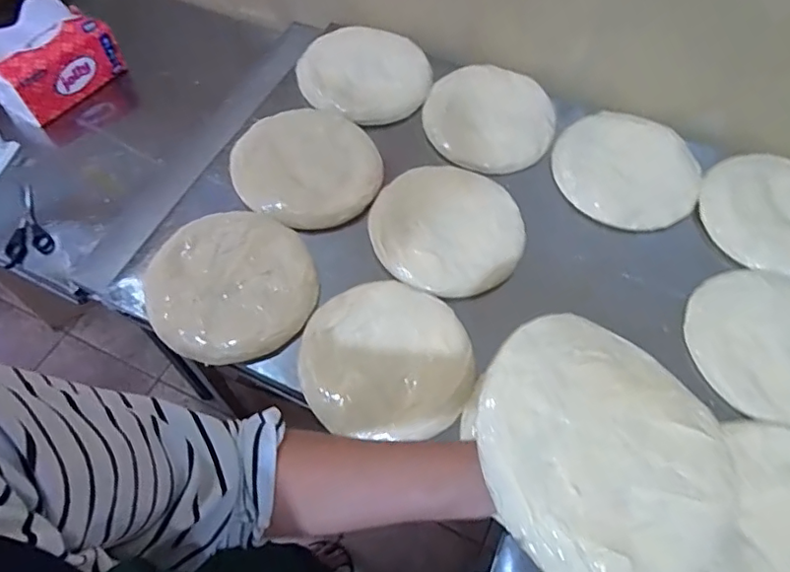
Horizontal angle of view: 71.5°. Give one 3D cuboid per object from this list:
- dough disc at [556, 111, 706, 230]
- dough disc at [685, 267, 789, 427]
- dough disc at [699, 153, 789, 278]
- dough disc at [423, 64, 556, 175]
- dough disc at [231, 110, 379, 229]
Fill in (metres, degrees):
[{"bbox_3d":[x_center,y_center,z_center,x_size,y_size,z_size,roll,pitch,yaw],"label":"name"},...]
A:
[{"bbox_3d":[0.333,-0.173,0.796,0.192,0.021,0.199,1,60,-1],"label":"dough disc"},{"bbox_3d":[0.468,0.068,0.666,0.202,0.007,0.203,1,60,-1],"label":"dough disc"},{"bbox_3d":[0.531,-0.102,0.753,0.198,0.026,0.187,1,60,-1],"label":"dough disc"},{"bbox_3d":[0.146,-0.265,0.845,0.191,0.011,0.205,1,60,-1],"label":"dough disc"},{"bbox_3d":[-0.128,-0.169,0.782,0.189,0.029,0.210,-33,61,-6],"label":"dough disc"}]

